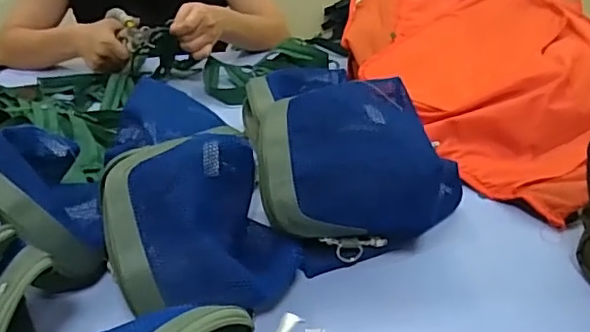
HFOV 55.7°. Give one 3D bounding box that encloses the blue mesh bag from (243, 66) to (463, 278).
[{"bbox_3d":[0.066,-0.005,0.606,0.219,0.138,0.194,-7,30,-8],"label":"blue mesh bag"}]

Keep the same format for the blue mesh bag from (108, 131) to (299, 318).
[{"bbox_3d":[-0.092,0.064,0.533,0.167,0.132,0.145,-17,33,-23],"label":"blue mesh bag"}]

